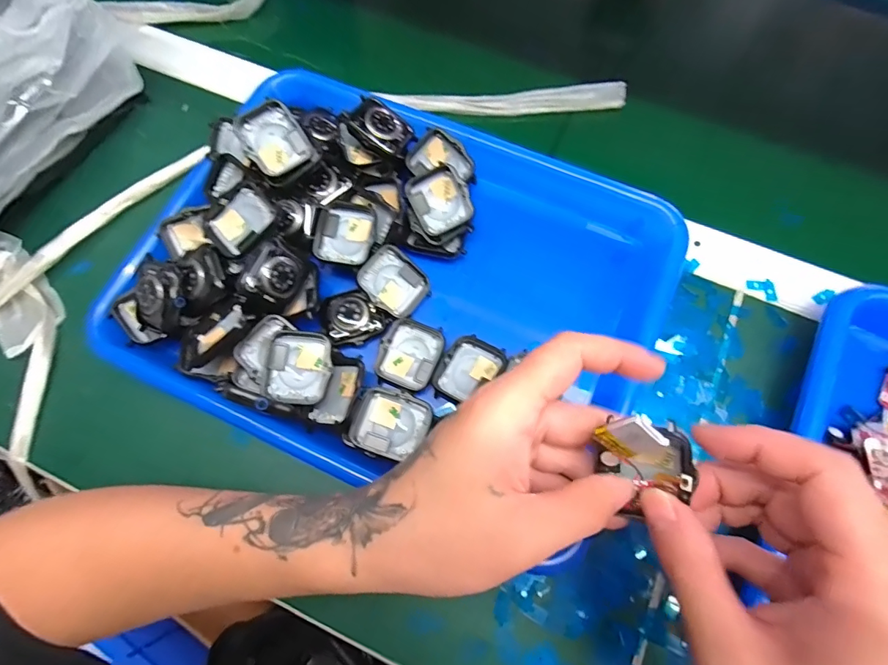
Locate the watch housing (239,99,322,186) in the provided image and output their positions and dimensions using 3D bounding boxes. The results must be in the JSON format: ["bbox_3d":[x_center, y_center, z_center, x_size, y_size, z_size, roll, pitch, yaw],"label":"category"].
[{"bbox_3d":[-0.110,-0.124,0.288,0.040,0.009,0.046,-41,103,-8],"label":"watch housing"}]

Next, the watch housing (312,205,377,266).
[{"bbox_3d":[-0.066,-0.068,0.294,0.036,0.012,0.042,8,72,4],"label":"watch housing"}]

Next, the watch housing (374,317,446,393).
[{"bbox_3d":[-0.023,0.015,0.287,0.039,0.011,0.043,21,74,7],"label":"watch housing"}]

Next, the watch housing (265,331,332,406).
[{"bbox_3d":[-0.086,0.021,0.262,0.035,0.015,0.042,9,77,-8],"label":"watch housing"}]

